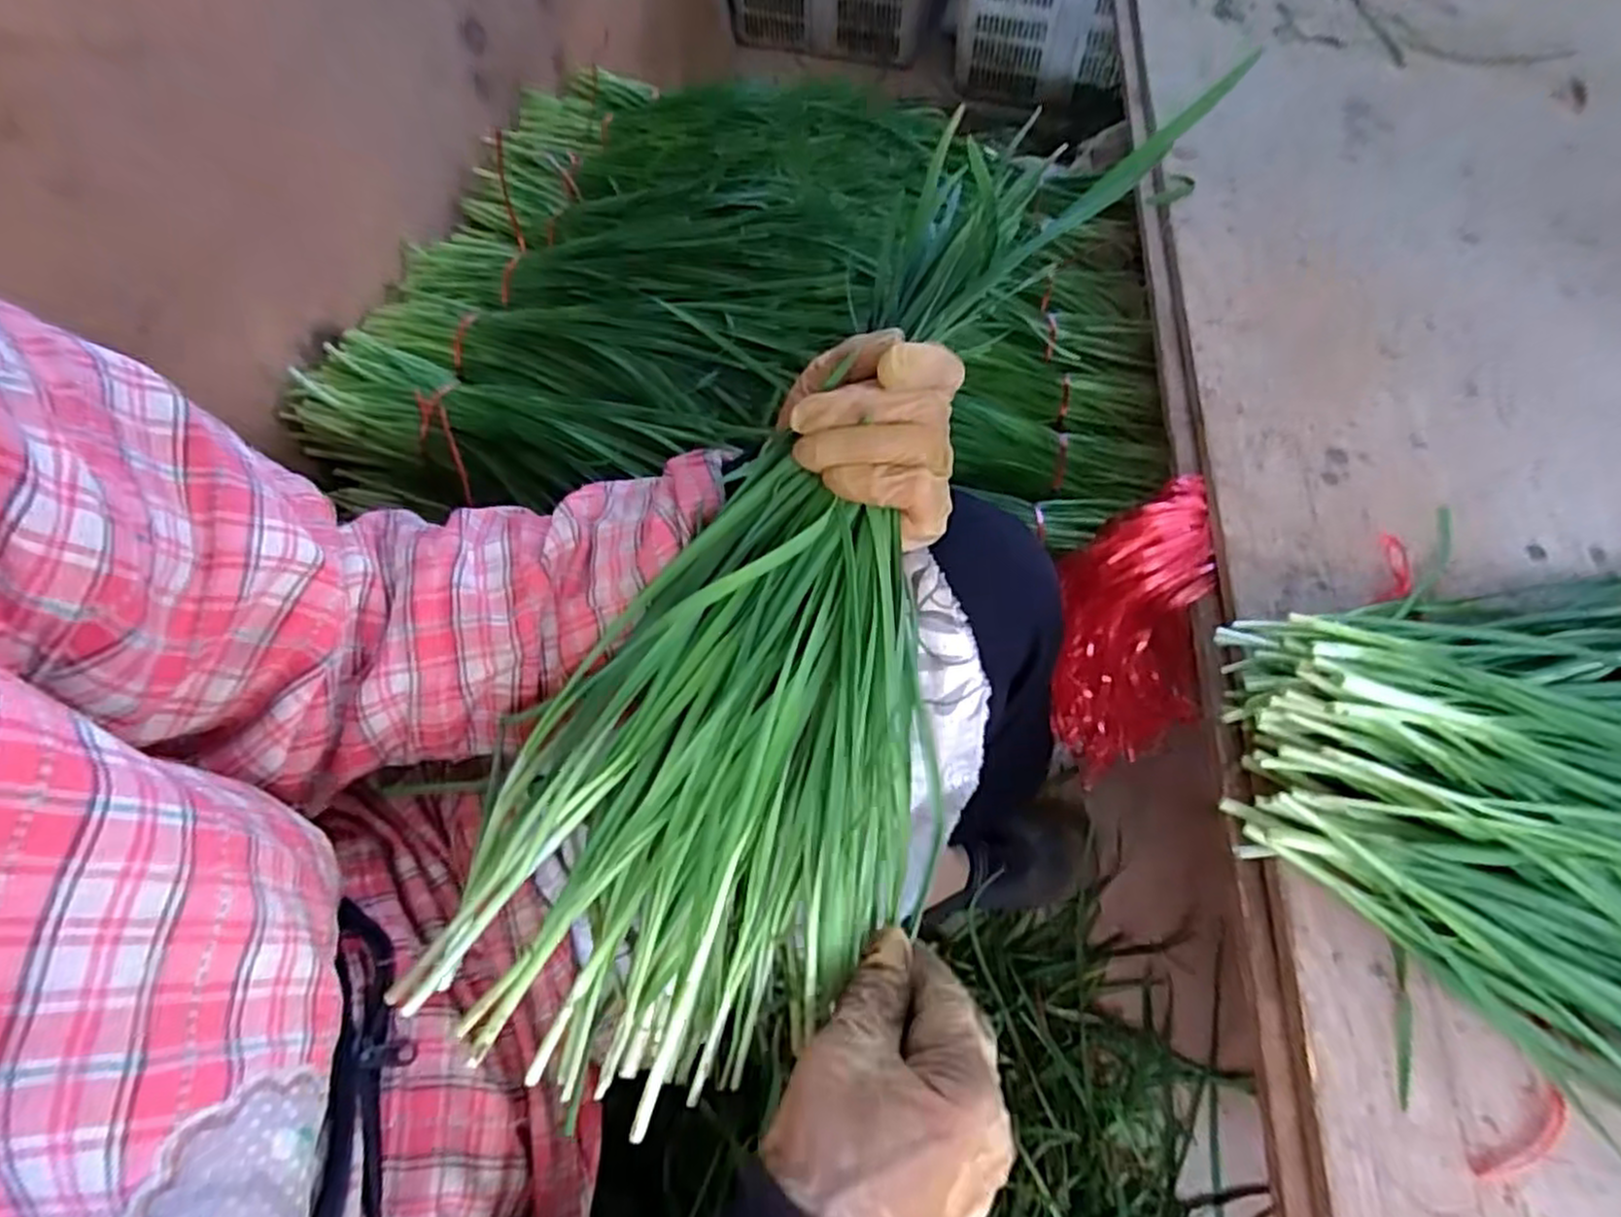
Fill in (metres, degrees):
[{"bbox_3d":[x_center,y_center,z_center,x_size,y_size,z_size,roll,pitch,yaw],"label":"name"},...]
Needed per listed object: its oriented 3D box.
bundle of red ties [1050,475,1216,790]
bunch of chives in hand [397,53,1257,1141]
[{"bbox_3d":[0.219,0.029,0.520,0.104,0.205,0.073,-14,35,-10],"label":"bundle of red ties"},{"bbox_3d":[0.019,-0.033,0.309,0.159,0.084,0.438,23,79,12],"label":"bunch of chives in hand"}]

